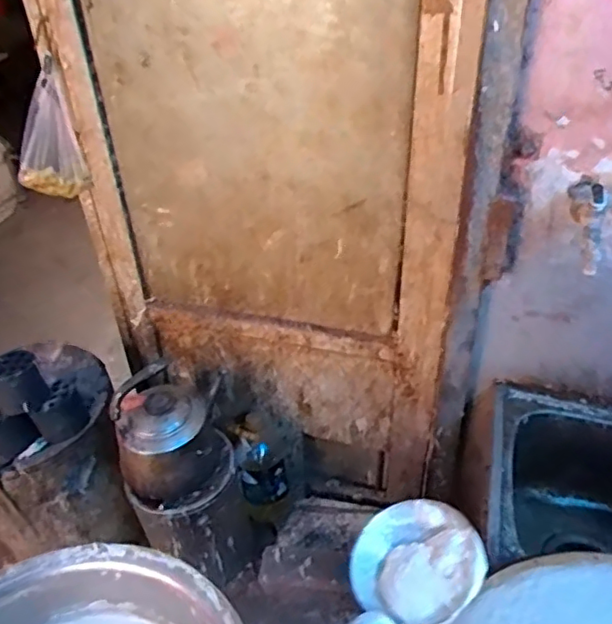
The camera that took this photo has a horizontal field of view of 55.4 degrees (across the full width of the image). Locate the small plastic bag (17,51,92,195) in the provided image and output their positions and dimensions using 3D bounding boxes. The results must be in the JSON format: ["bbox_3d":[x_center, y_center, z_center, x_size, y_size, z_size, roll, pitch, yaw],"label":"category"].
[{"bbox_3d":[-0.511,-0.339,1.127,0.126,0.228,0.064,-20,40,-22],"label":"small plastic bag"}]

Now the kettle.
[{"bbox_3d":[-0.287,0.235,1.222,0.230,0.296,0.218,-10,37,-10],"label":"kettle"}]

